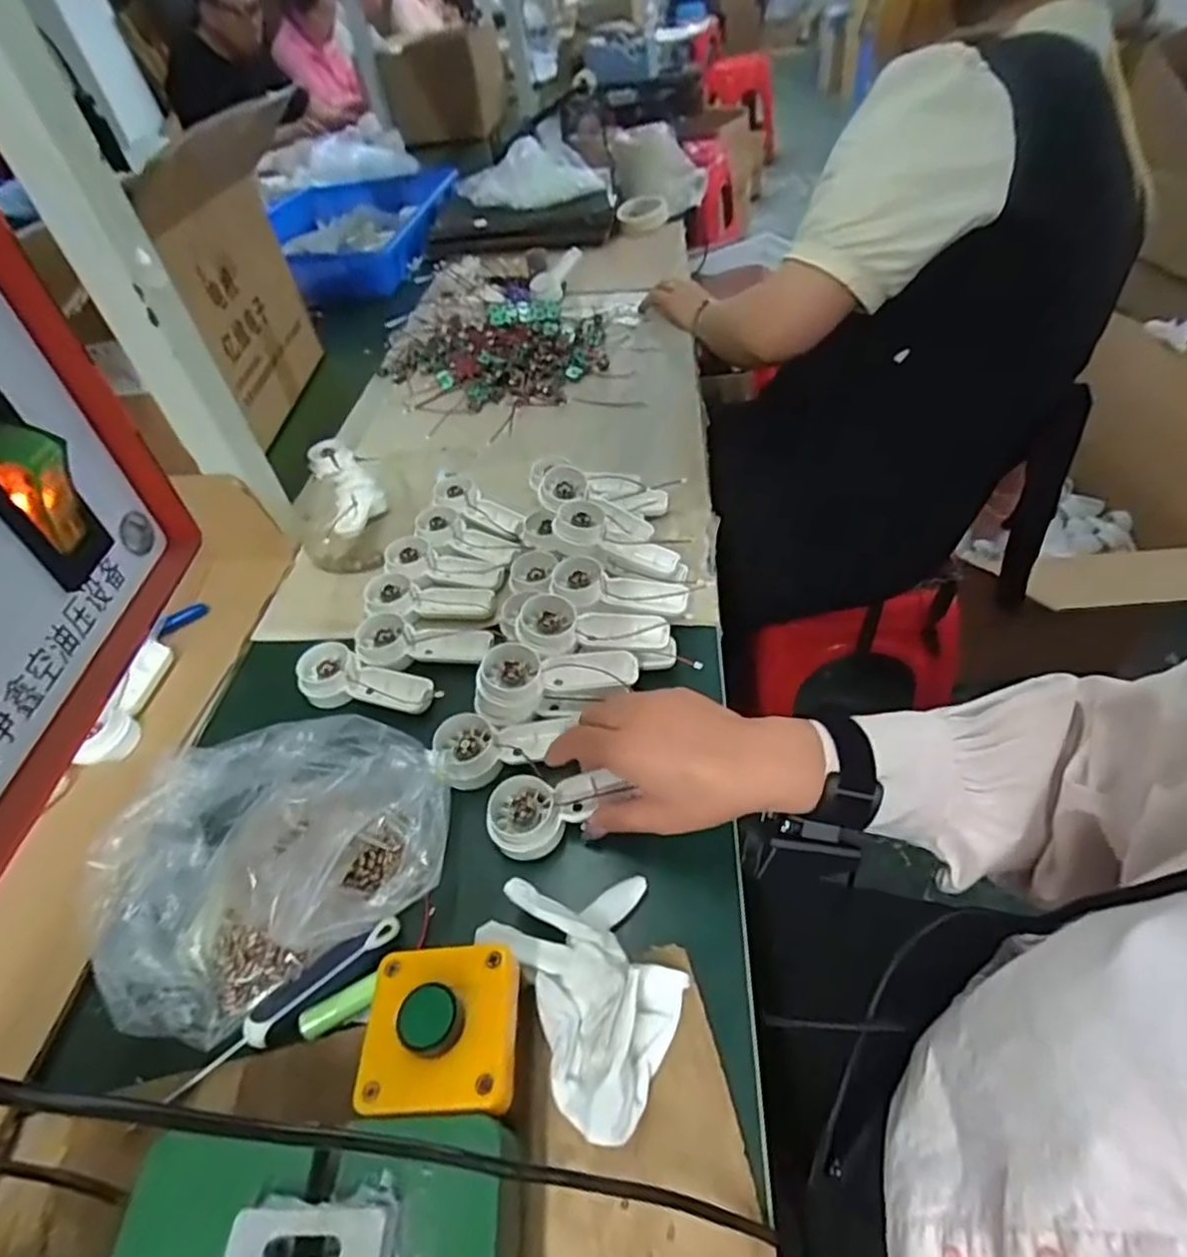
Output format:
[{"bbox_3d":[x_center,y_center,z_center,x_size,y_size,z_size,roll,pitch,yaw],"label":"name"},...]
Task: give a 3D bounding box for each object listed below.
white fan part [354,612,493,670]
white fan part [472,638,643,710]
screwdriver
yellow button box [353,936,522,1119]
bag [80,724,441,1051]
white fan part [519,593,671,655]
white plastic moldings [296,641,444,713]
[{"bbox_3d":[-0.137,0.017,0.543,0.110,0.027,0.046,2,47,11],"label":"white fan part"},{"bbox_3d":[-0.024,0.034,0.476,0.111,0.034,0.050,-9,47,-8],"label":"white fan part"},{"bbox_3d":[-0.167,0.203,0.364,0.130,0.017,0.024,-30,49,-18],"label":"screwdriver"},{"bbox_3d":[-0.071,0.192,0.321,0.070,0.047,0.069,-5,46,5],"label":"yellow button box"},{"bbox_3d":[-0.196,0.129,0.415,0.204,0.058,0.179,-29,49,-17],"label":"bag"},{"bbox_3d":[0.001,0.002,0.494,0.107,0.028,0.046,2,47,2],"label":"white fan part"},{"bbox_3d":[-0.173,0.049,0.518,0.115,0.030,0.046,13,50,20],"label":"white plastic moldings"}]

